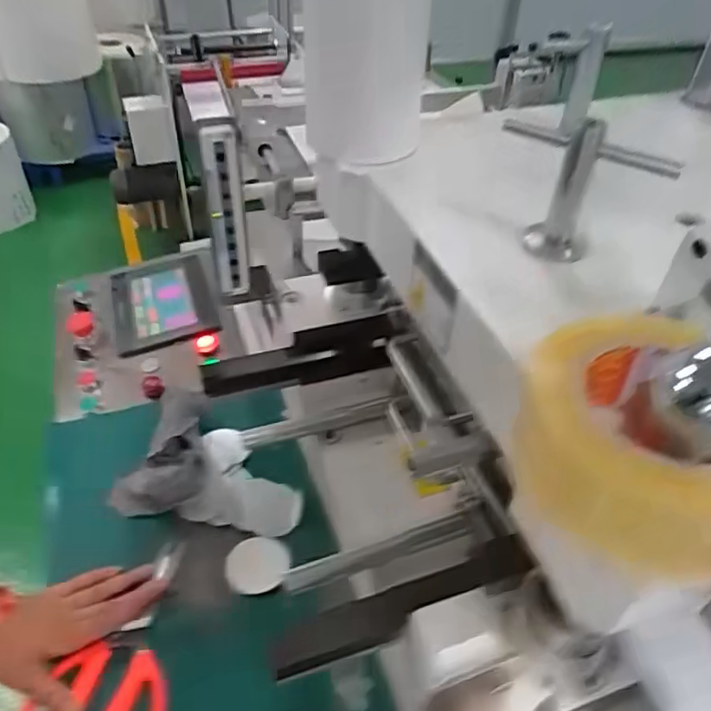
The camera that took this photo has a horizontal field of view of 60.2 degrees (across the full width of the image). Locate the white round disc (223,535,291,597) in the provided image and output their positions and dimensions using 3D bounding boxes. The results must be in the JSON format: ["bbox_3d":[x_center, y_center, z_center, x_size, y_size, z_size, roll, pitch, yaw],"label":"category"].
[{"bbox_3d":[-0.098,0.209,0.617,0.062,0.014,0.058,2,43,-2],"label":"white round disc"}]

